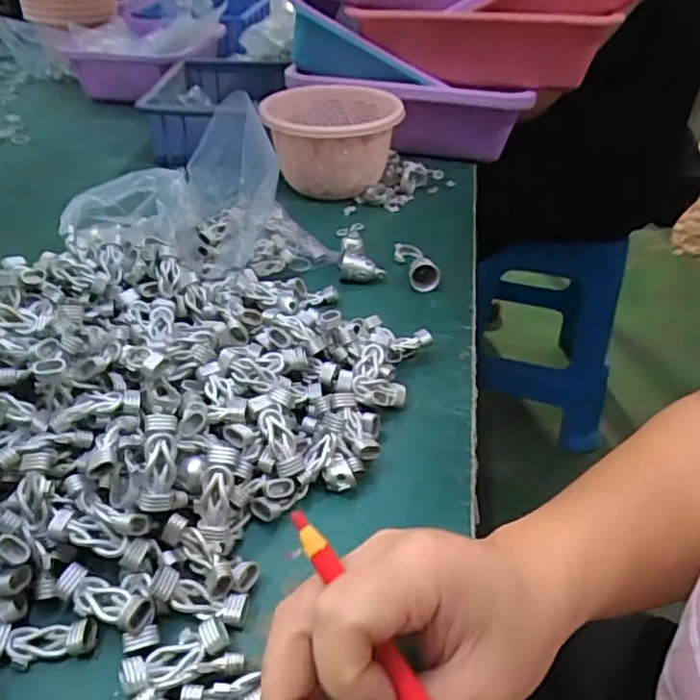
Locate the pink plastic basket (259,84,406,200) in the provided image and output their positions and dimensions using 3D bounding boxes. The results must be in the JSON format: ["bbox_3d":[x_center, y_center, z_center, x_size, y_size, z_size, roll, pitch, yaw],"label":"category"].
[{"bbox_3d":[-0.019,-0.221,0.670,0.141,0.085,0.143,1,36,0],"label":"pink plastic basket"}]

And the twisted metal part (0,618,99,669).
[{"bbox_3d":[-0.135,0.127,0.271,0.046,0.010,0.016,-1,36,-4],"label":"twisted metal part"}]

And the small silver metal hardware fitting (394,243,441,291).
[{"bbox_3d":[0.058,-0.077,0.551,0.024,0.022,0.065,-9,37,-14],"label":"small silver metal hardware fitting"}]

